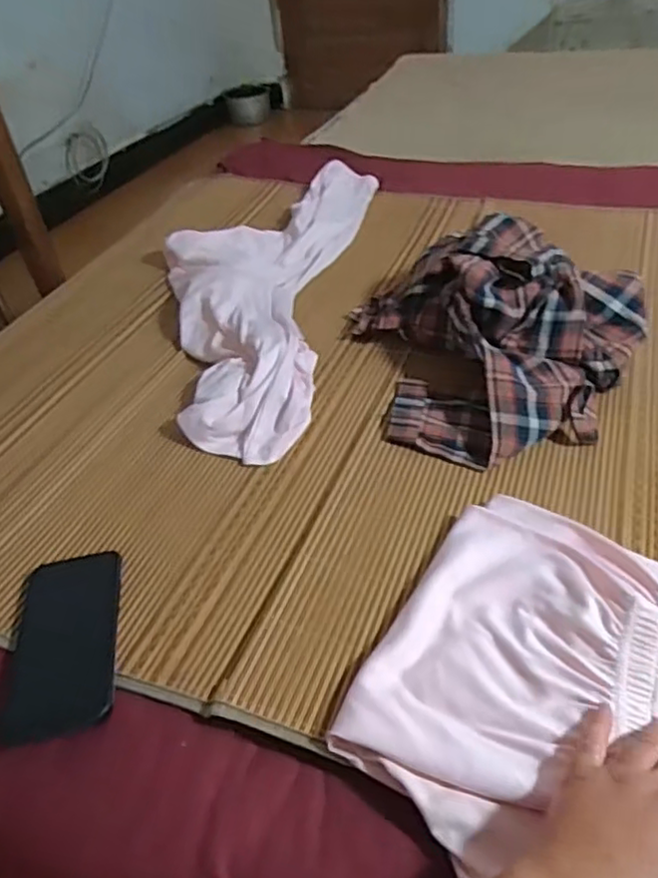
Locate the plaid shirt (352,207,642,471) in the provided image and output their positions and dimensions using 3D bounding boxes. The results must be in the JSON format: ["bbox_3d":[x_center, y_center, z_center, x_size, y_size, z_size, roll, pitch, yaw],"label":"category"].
[{"bbox_3d":[0.199,-0.126,0.738,0.292,0.116,0.306,-9,40,-1],"label":"plaid shirt"}]

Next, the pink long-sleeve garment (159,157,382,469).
[{"bbox_3d":[-0.110,-0.238,0.954,0.281,0.060,0.723,2,41,12],"label":"pink long-sleeve garment"}]

